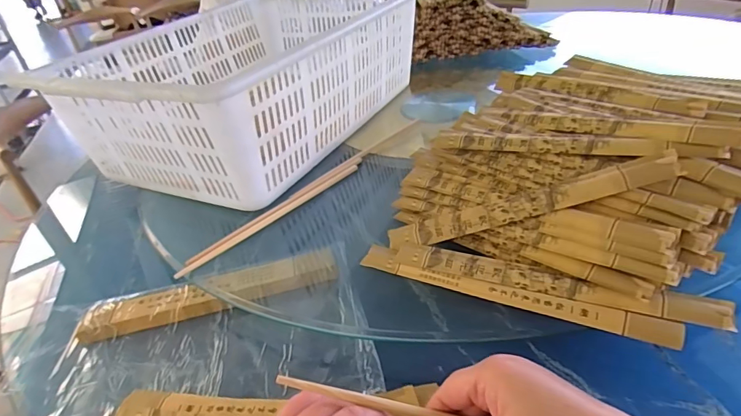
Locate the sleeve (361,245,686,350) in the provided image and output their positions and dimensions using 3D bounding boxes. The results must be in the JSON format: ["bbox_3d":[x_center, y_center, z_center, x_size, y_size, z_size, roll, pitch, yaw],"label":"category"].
[{"bbox_3d":[0.108,0.069,0.376,0.257,0.008,0.022,12,68,28],"label":"sleeve"}]

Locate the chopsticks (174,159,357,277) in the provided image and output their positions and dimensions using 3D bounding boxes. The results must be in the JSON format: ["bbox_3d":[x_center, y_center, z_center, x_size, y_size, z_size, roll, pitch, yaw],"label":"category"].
[{"bbox_3d":[-0.107,0.003,0.531,0.016,0.015,0.261,25,46,38],"label":"chopsticks"}]

